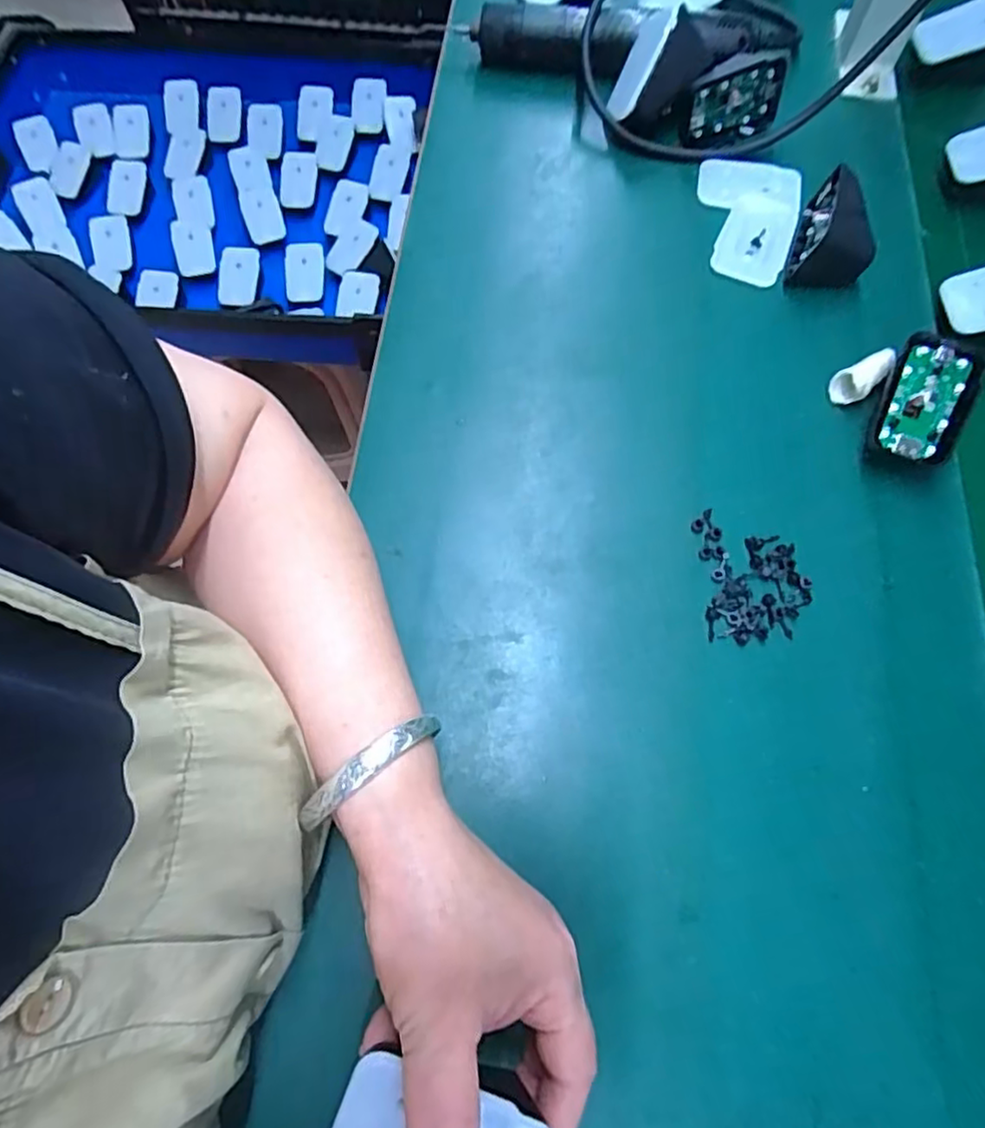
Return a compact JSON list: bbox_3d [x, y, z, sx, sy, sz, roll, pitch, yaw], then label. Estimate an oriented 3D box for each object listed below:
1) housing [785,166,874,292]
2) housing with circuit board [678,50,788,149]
[{"bbox_3d":[0.220,-0.211,0.409,0.044,0.039,0.066,17,70,6],"label":"housing"},{"bbox_3d":[0.164,-0.322,0.447,0.071,0.046,0.024,-18,50,-4],"label":"housing with circuit board"}]

